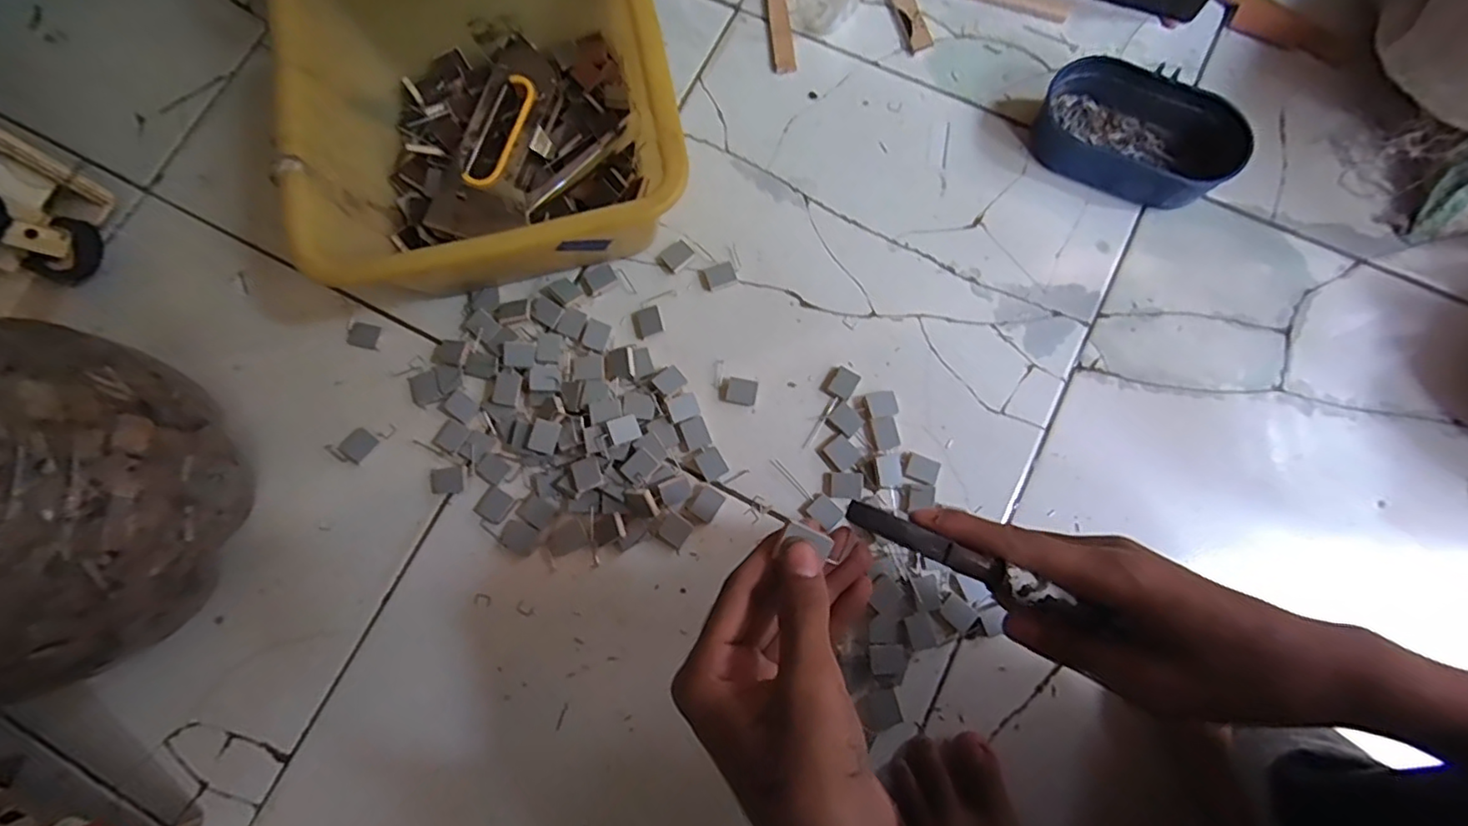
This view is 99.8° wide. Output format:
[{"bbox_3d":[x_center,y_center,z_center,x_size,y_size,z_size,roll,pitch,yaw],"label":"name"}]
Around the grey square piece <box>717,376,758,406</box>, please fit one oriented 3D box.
[{"bbox_3d":[0.003,-0.017,0.494,0.030,0.009,0.021,7,78,3],"label":"grey square piece"}]

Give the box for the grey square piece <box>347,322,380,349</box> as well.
[{"bbox_3d":[-0.309,-0.065,0.515,0.026,0.004,0.020,9,79,3],"label":"grey square piece"}]

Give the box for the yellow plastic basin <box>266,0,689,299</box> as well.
[{"bbox_3d":[-0.180,-0.223,0.482,0.261,0.121,0.262,-14,78,-1],"label":"yellow plastic basin"}]

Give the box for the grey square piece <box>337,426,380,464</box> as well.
[{"bbox_3d":[-0.300,0.025,0.492,0.022,0.004,0.026,42,82,9],"label":"grey square piece"}]

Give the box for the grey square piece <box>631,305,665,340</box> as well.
[{"bbox_3d":[-0.071,-0.074,0.504,0.024,0.004,0.025,-18,78,-2],"label":"grey square piece"}]

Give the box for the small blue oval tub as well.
[{"bbox_3d":[0.326,-0.224,0.504,0.152,0.051,0.084,30,81,7],"label":"small blue oval tub"}]

